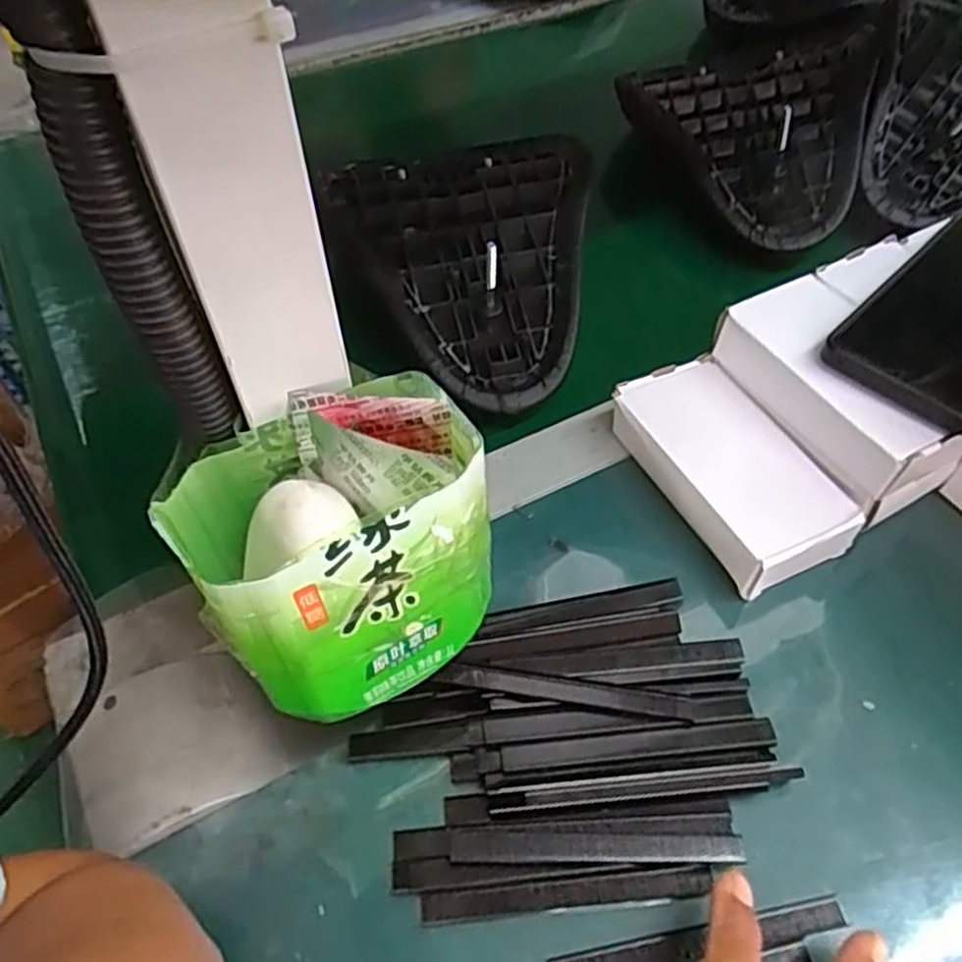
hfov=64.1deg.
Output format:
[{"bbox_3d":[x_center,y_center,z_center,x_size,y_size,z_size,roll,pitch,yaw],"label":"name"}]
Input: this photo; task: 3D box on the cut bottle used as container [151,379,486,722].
[{"bbox_3d":[-0.052,0.023,0.281,0.106,0.086,0.081,-22,55,-15],"label":"cut bottle used as container"}]

